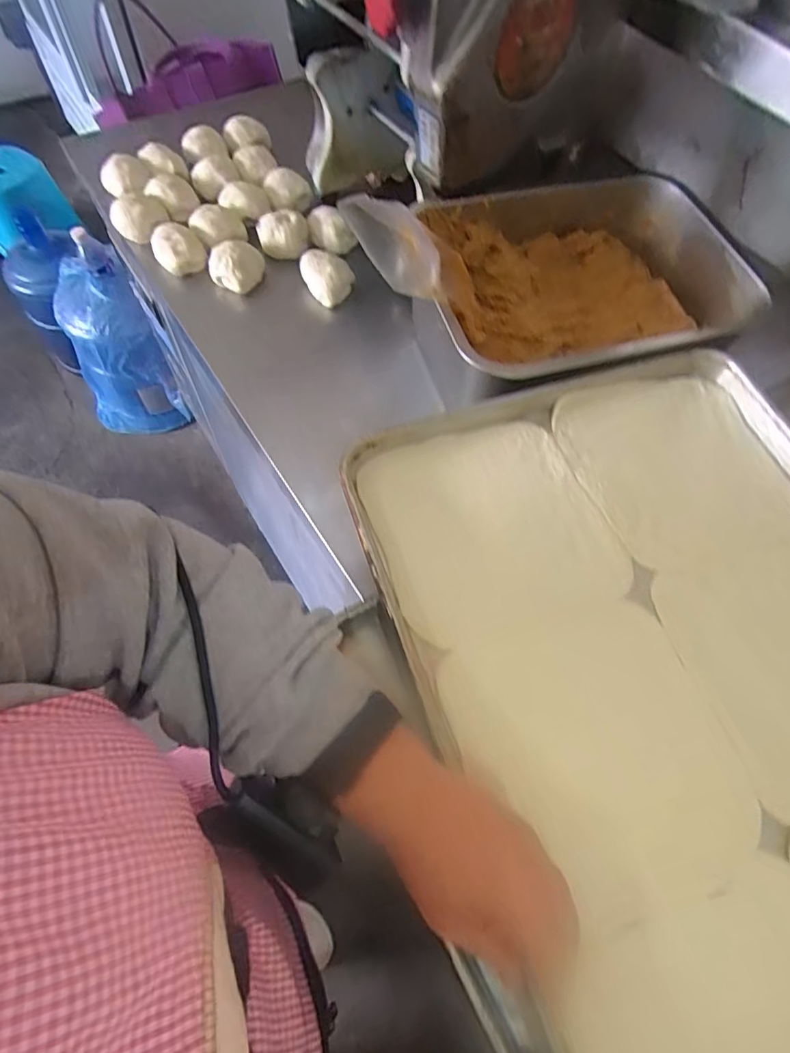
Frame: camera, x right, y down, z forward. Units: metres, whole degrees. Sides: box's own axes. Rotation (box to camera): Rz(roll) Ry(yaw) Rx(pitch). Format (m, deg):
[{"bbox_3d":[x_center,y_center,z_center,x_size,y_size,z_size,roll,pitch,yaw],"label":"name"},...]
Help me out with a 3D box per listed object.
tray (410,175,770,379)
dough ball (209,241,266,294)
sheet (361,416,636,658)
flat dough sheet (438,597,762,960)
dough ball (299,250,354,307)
[{"bbox_3d":[0.202,-0.260,0.590,0.347,0.079,0.262,-11,65,-9],"label":"tray"},{"bbox_3d":[-0.209,-0.344,0.709,0.062,0.039,0.062,2,63,-3],"label":"dough ball"},{"bbox_3d":[0.080,-0.004,0.444,0.187,0.012,0.180,-17,66,-12],"label":"sheet"},{"bbox_3d":[0.142,0.160,0.377,0.176,0.016,0.190,-15,65,-11],"label":"flat dough sheet"},{"bbox_3d":[-0.090,-0.334,0.711,0.064,0.039,0.062,-13,65,-10],"label":"dough ball"}]

